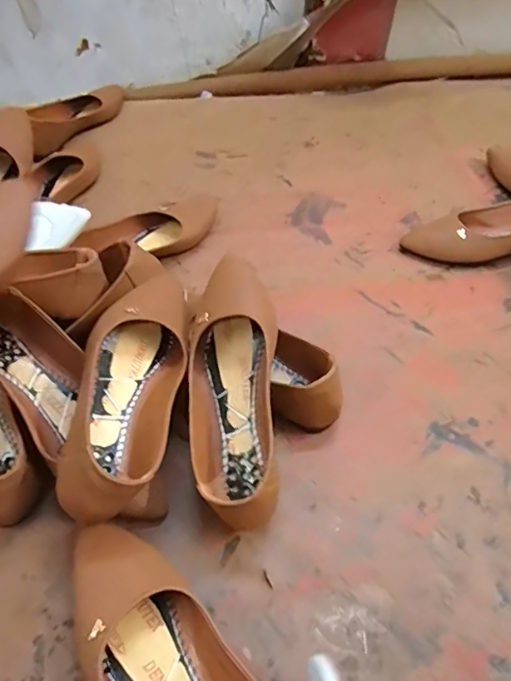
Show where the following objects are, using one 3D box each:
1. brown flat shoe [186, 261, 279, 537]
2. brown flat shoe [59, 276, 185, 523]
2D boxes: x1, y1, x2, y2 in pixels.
[{"bbox_3d":[-0.021,0.040,0.436,0.077,0.062,0.236,-1,64,-2],"label":"brown flat shoe"},{"bbox_3d":[-0.107,0.031,0.430,0.081,0.064,0.244,0,51,-2],"label":"brown flat shoe"}]

